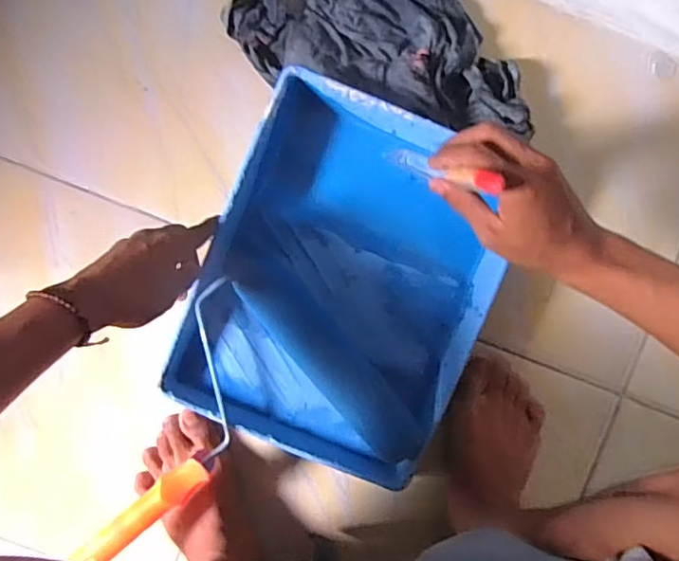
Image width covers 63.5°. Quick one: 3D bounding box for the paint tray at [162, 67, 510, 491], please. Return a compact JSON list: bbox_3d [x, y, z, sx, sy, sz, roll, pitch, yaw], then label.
[{"bbox_3d":[0.008,0.004,0.547,0.264,0.065,0.342,23,90,2],"label":"paint tray"}]

